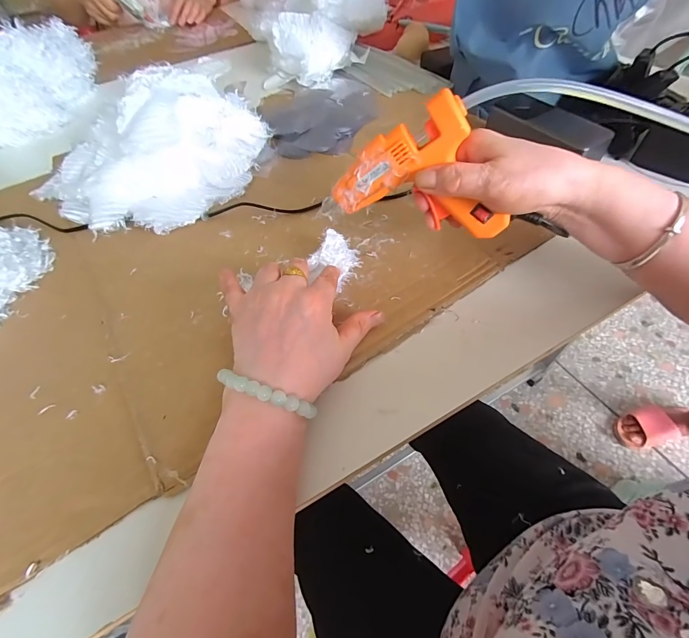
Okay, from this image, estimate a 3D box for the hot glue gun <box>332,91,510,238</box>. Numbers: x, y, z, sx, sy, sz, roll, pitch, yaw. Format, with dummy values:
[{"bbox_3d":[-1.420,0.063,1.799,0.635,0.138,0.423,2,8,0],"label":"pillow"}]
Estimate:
[{"bbox_3d":[0.068,-0.121,0.273,0.136,0.093,0.029,15,36,1],"label":"hot glue gun"}]

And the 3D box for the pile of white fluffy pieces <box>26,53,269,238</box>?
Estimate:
[{"bbox_3d":[-0.213,-0.208,0.414,0.270,0.089,0.169,-40,61,-21],"label":"pile of white fluffy pieces"}]

